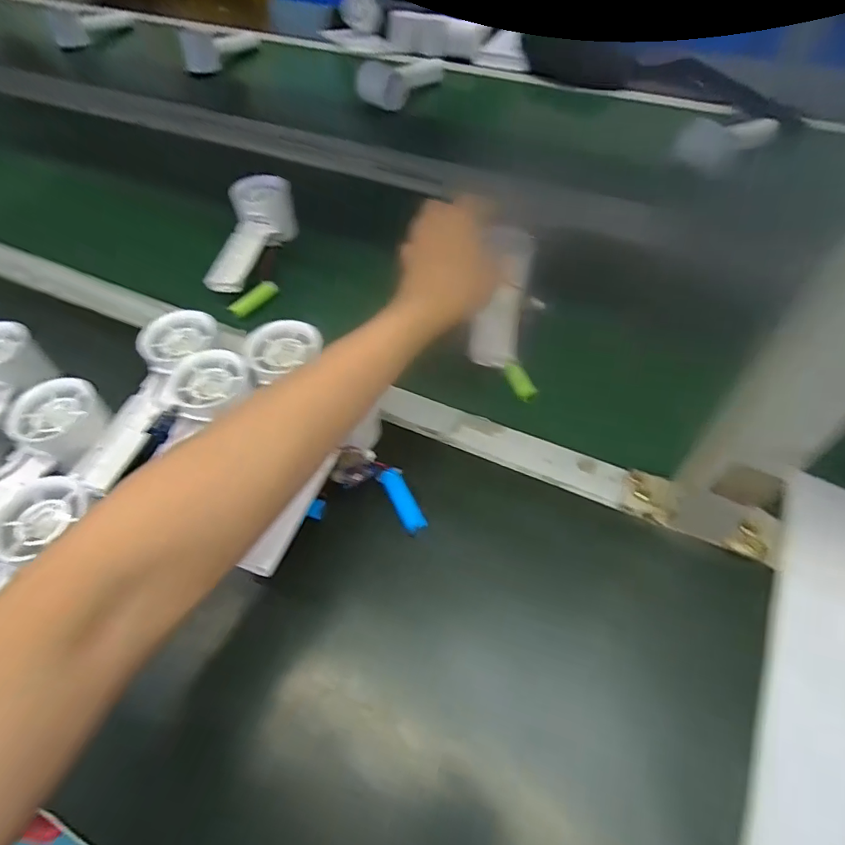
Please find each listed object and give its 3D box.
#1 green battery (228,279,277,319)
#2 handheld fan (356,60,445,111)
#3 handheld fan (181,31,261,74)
[{"bbox_3d":[-0.171,-0.127,0.510,0.011,0.016,0.057,26,59,20],"label":"green battery"},{"bbox_3d":[-0.039,-0.560,0.816,0.085,0.049,0.157,30,61,23],"label":"handheld fan"},{"bbox_3d":[-0.376,-0.712,0.945,0.157,0.068,0.037,-40,61,-23],"label":"handheld fan"}]

